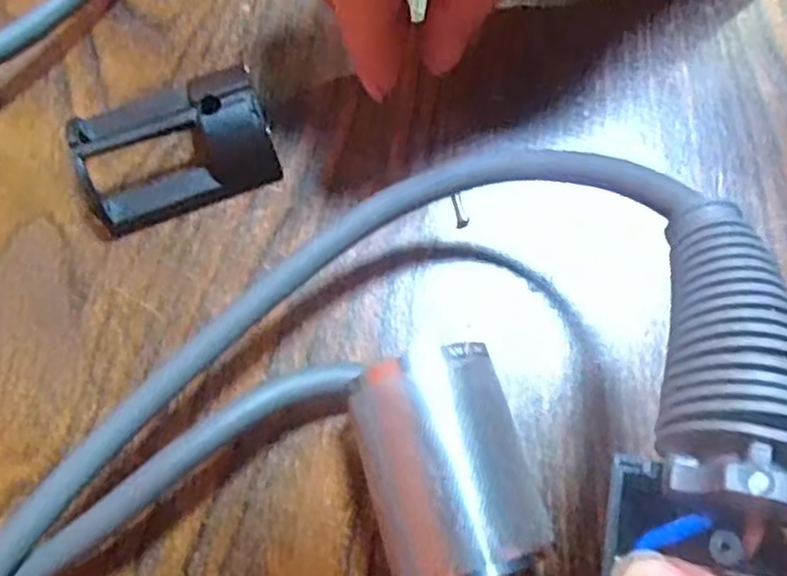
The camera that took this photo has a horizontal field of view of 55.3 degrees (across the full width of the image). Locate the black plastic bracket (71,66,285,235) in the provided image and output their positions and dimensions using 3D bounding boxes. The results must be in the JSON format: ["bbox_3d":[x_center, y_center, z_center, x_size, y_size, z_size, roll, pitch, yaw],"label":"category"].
[{"bbox_3d":[-0.052,-0.034,0.176,0.045,0.016,0.029,-20,74,-6],"label":"black plastic bracket"}]

